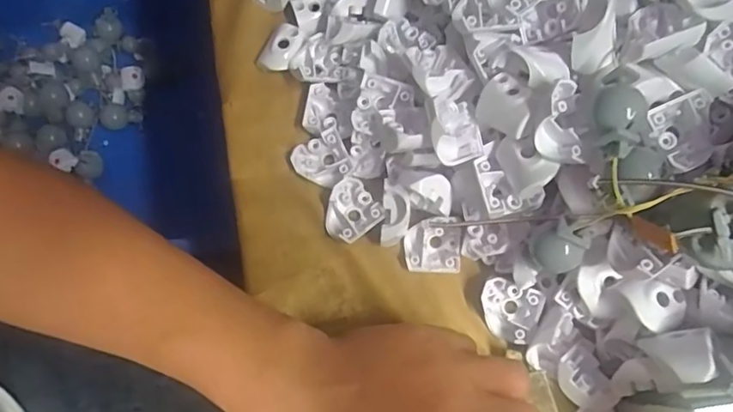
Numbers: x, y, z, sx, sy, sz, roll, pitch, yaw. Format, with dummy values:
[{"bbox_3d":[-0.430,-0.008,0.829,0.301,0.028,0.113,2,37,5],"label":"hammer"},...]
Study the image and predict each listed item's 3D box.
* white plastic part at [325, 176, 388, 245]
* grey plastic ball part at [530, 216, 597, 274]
[{"bbox_3d":[-0.010,0.004,0.317,0.031,0.015,0.030,-37,77,-10],"label":"white plastic part"},{"bbox_3d":[0.090,0.018,0.255,0.024,0.018,0.020,20,75,5],"label":"grey plastic ball part"}]

